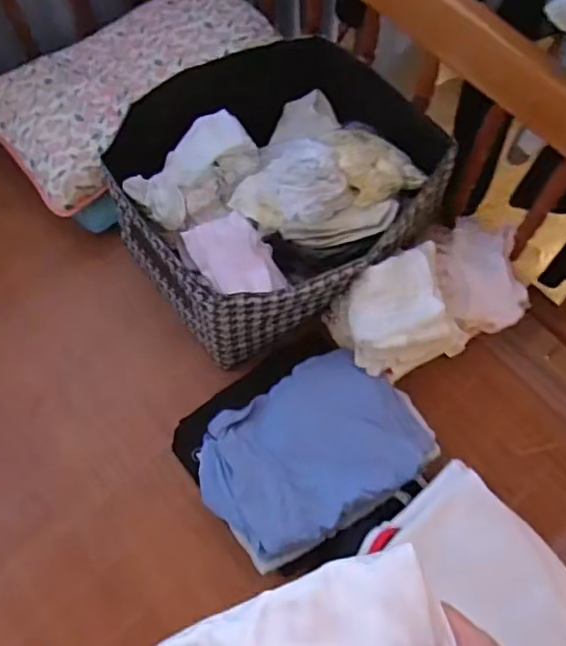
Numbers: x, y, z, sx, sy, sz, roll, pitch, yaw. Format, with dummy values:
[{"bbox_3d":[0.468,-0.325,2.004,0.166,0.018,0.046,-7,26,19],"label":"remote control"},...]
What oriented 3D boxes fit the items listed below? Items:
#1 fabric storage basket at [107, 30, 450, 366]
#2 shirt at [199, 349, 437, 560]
[{"bbox_3d":[-0.017,-0.202,0.871,0.417,0.169,0.407,-35,71,-14],"label":"fabric storage basket"},{"bbox_3d":[0.038,0.147,0.739,0.274,0.046,0.187,-30,71,-11],"label":"shirt"}]

